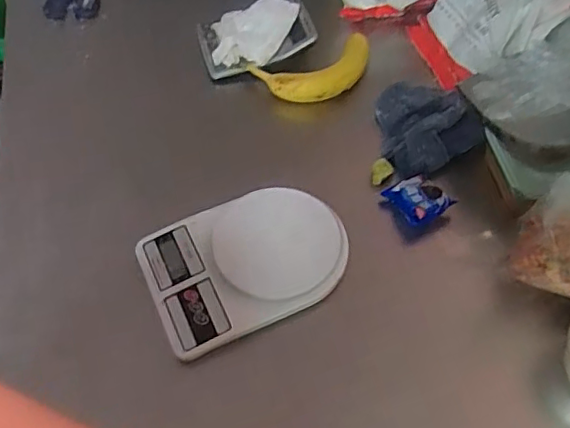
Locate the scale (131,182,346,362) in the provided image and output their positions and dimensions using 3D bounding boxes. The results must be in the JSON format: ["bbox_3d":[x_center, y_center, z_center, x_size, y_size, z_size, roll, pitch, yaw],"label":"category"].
[{"bbox_3d":[-0.045,0.048,0.663,0.222,0.033,0.161,-22,58,-12],"label":"scale"}]

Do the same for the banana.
[{"bbox_3d":[0.041,-0.205,0.836,0.169,0.042,0.082,-13,57,-7],"label":"banana"}]

